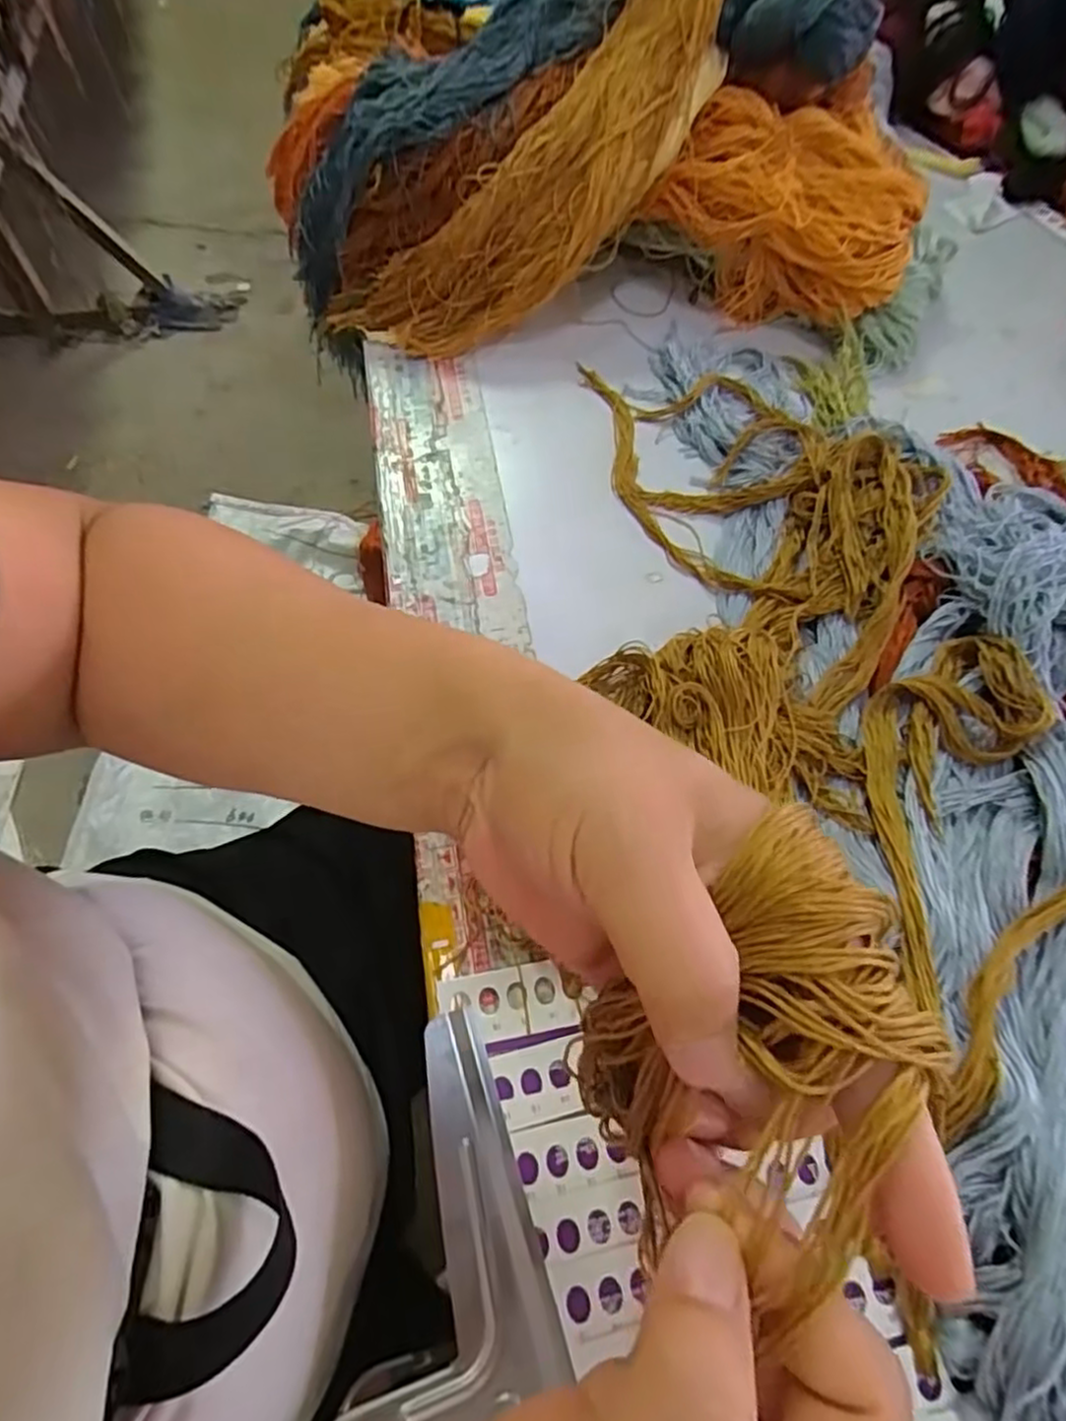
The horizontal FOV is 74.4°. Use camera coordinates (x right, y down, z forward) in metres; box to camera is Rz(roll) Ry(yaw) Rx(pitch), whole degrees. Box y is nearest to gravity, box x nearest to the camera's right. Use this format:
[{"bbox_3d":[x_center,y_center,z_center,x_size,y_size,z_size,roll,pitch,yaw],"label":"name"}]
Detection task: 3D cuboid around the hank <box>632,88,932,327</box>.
[{"bbox_3d":[0.189,-0.375,0.537,0.196,0.099,0.093,20,66,9],"label":"hank"}]

